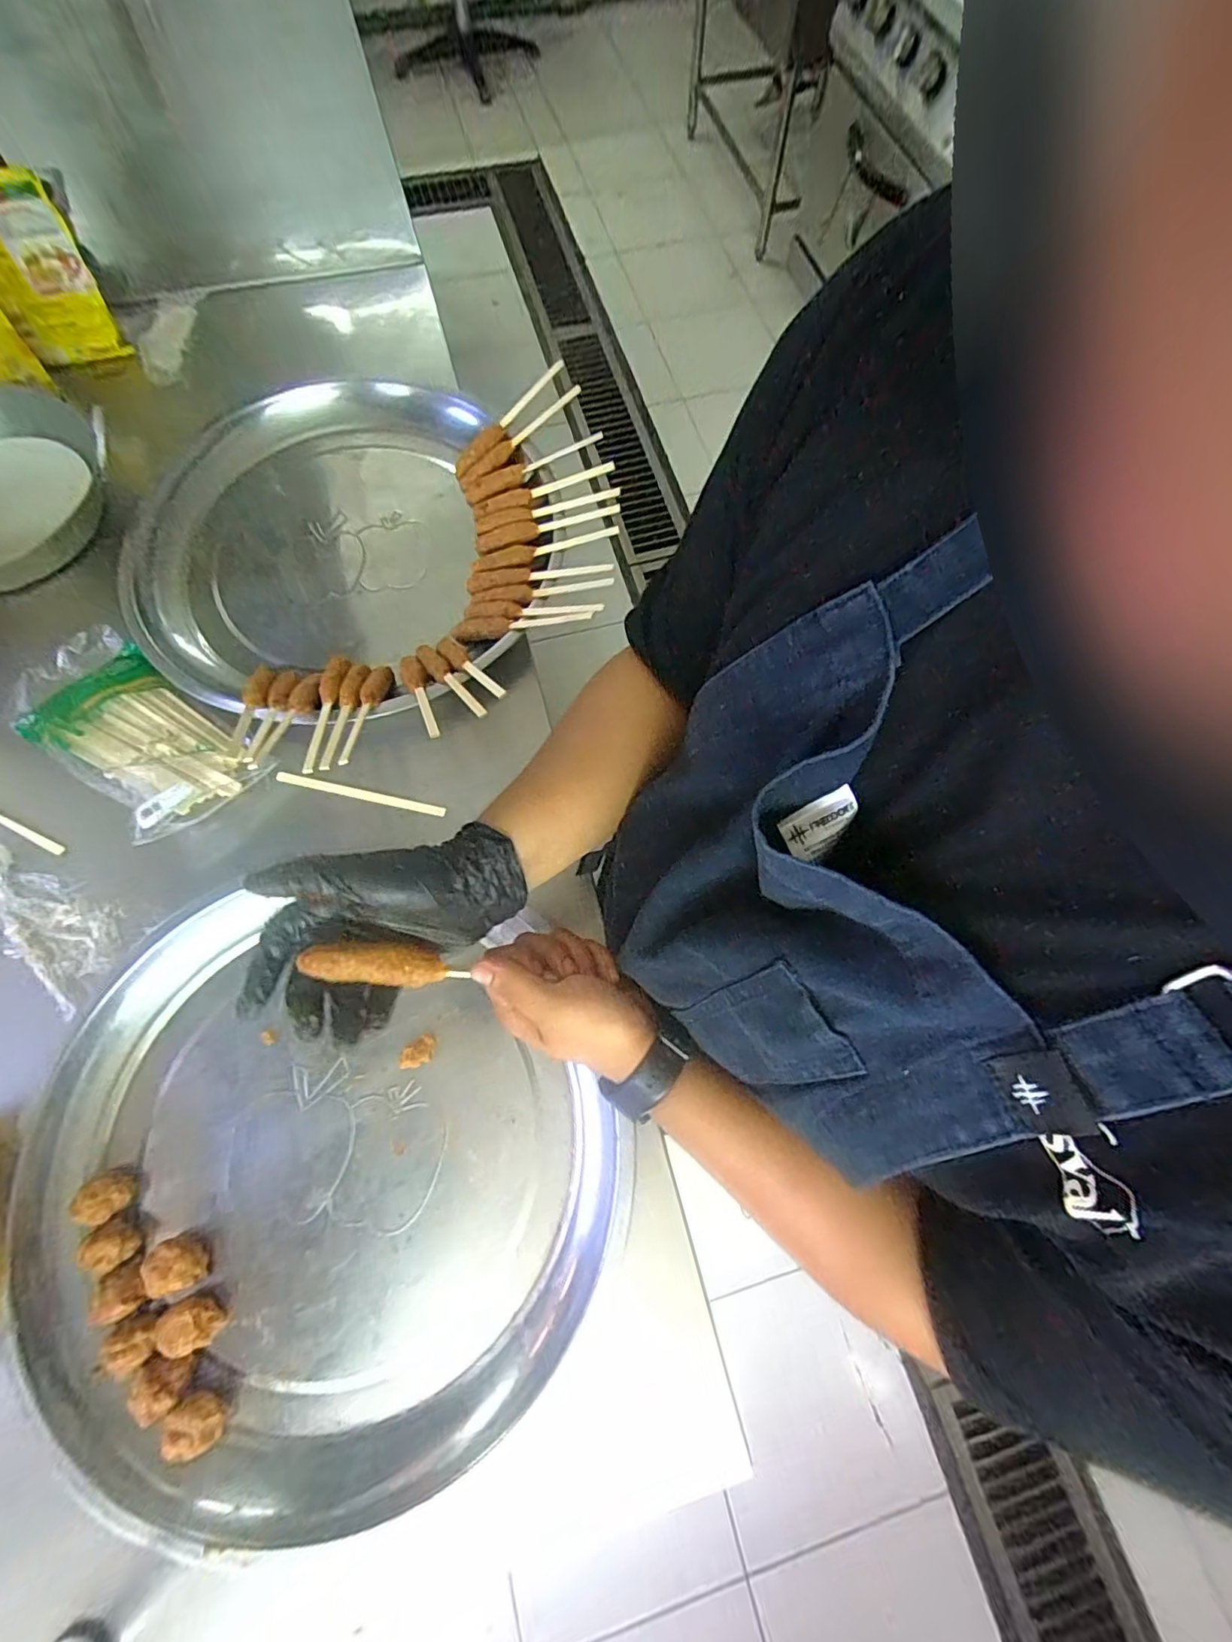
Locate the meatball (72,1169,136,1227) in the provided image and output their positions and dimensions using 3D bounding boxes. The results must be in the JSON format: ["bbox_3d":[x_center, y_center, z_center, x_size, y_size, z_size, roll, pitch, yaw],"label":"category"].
[{"bbox_3d":[-0.407,0.301,0.469,0.030,0.028,0.033,0,71,-1],"label":"meatball"}]

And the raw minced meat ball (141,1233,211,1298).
[{"bbox_3d":[-0.342,0.345,0.459,0.040,0.026,0.038,0,71,-1],"label":"raw minced meat ball"}]

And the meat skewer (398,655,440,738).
[{"bbox_3d":[-0.199,-0.133,0.594,0.027,0.018,0.129,-24,57,-8],"label":"meat skewer"}]

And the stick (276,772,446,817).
[{"bbox_3d":[-0.261,-0.027,0.599,0.179,0.008,0.010,13,72,4],"label":"stick"}]

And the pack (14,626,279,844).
[{"bbox_3d":[-0.492,-0.089,0.598,0.274,0.043,0.134,35,74,11],"label":"pack"}]

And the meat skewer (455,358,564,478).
[{"bbox_3d":[-0.131,-0.487,0.710,0.176,0.014,0.028,-42,76,8],"label":"meat skewer"}]

